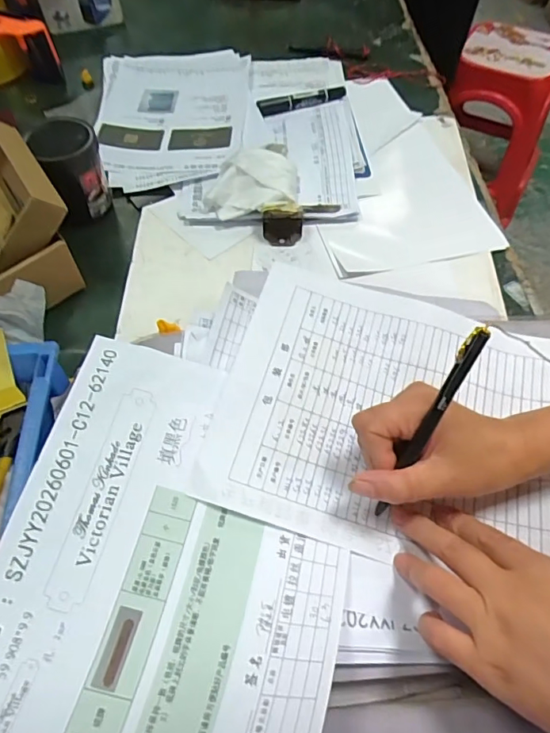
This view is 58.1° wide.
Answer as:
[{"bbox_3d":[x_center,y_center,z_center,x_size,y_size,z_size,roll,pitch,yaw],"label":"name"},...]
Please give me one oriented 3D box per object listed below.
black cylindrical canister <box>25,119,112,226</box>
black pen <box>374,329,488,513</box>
[{"bbox_3d":[-0.238,-0.233,0.583,0.071,0.100,0.080,-26,61,-16],"label":"black cylindrical canister"},{"bbox_3d":[0.091,0.039,0.299,0.010,0.143,0.007,27,31,15],"label":"black pen"}]

